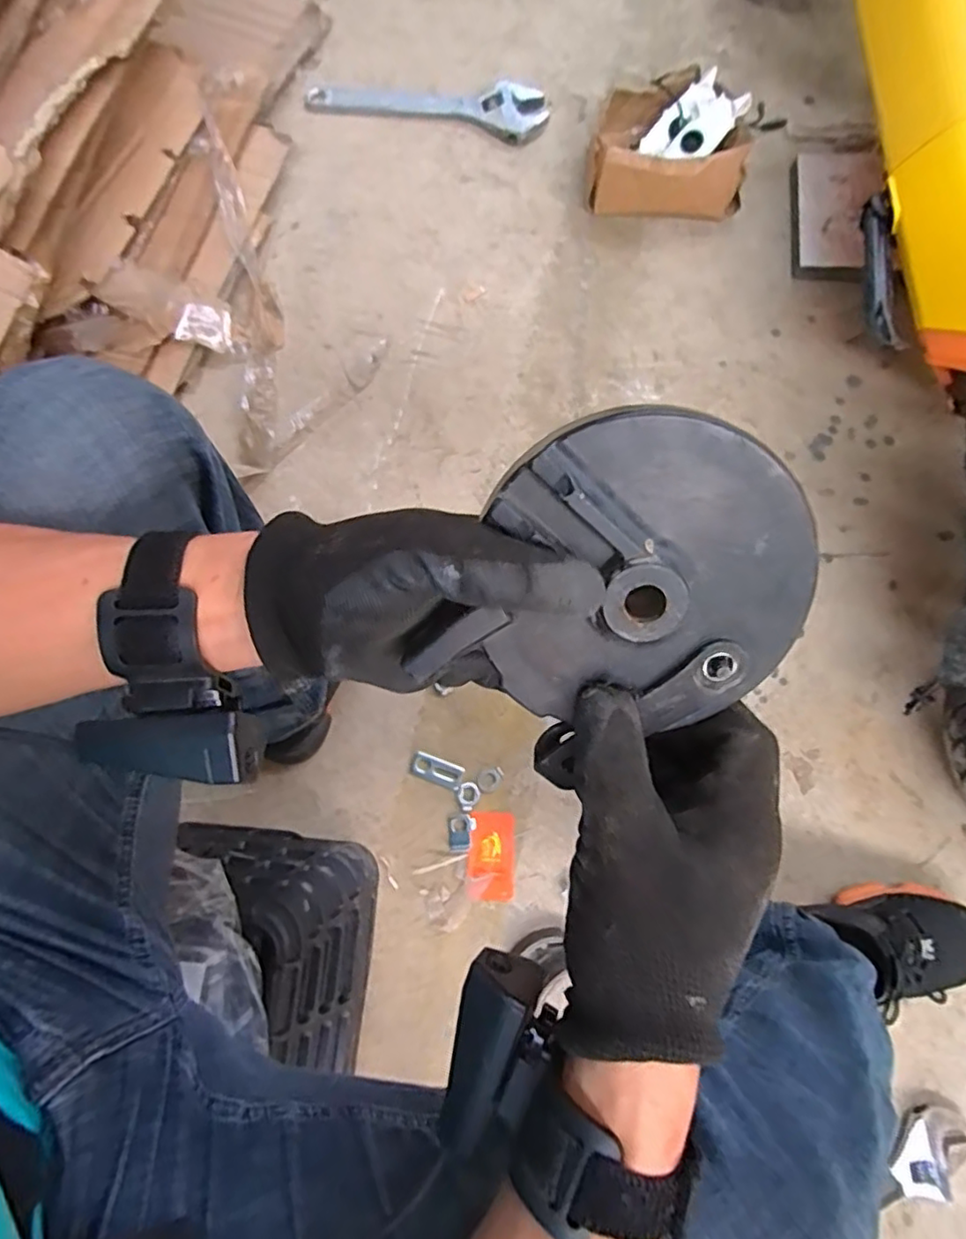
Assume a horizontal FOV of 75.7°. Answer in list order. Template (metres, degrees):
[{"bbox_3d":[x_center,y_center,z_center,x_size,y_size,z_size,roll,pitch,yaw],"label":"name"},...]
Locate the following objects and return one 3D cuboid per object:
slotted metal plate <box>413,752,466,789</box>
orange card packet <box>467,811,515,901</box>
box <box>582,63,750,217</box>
[{"bbox_3d":[-0.052,0.172,0.707,0.059,0.004,0.026,19,79,5],"label":"slotted metal plate"},{"bbox_3d":[0.009,0.263,0.690,0.050,0.004,0.092,1,78,1],"label":"orange card packet"},{"bbox_3d":[0.243,-0.638,0.837,0.198,0.085,0.167,1,78,1],"label":"box"}]

